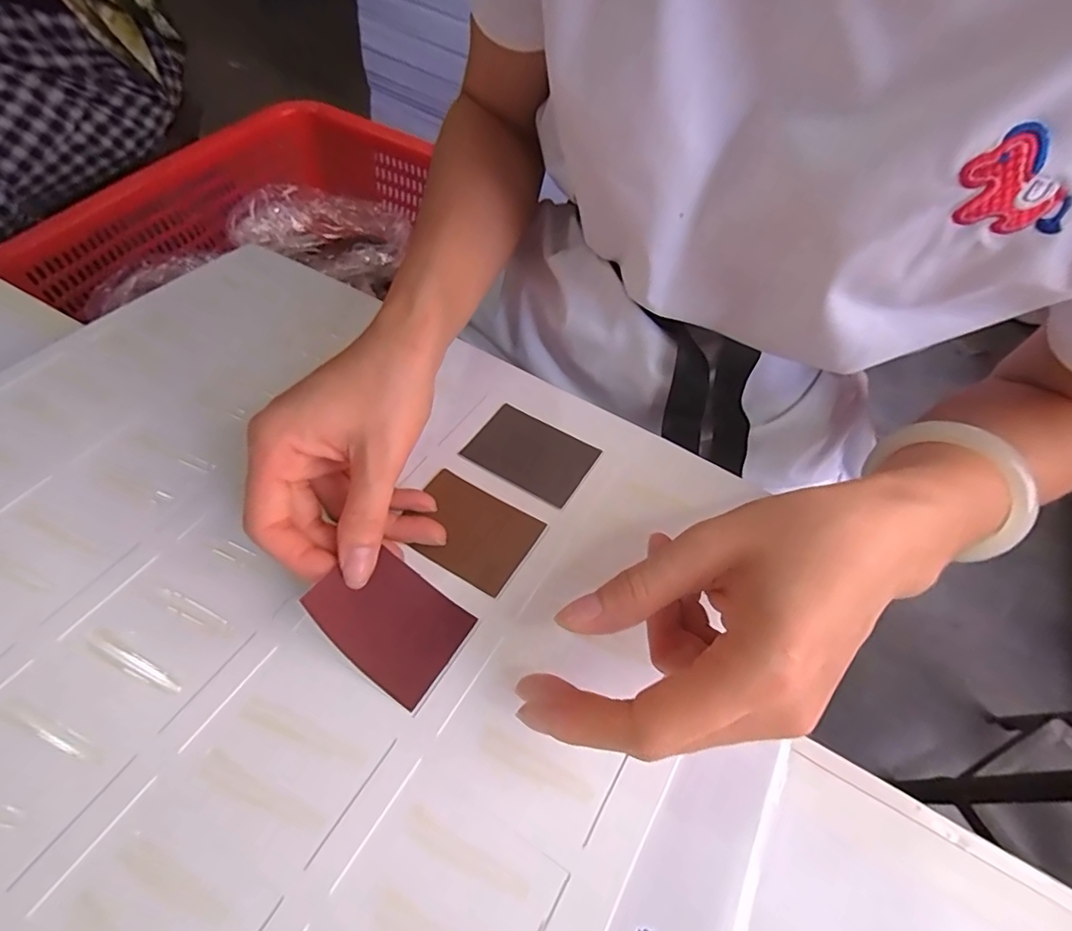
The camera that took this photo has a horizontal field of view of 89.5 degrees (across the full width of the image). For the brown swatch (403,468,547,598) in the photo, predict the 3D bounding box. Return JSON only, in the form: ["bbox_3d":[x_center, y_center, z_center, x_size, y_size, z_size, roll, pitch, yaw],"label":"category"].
[{"bbox_3d":[-0.036,0.033,0.280,0.067,0.005,0.047,28,59,15],"label":"brown swatch"}]

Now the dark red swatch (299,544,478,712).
[{"bbox_3d":[-0.065,0.068,0.241,0.064,0.005,0.046,37,59,3],"label":"dark red swatch"}]

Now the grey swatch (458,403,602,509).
[{"bbox_3d":[-0.003,-0.009,0.309,0.067,0.004,0.047,29,60,16],"label":"grey swatch"}]

